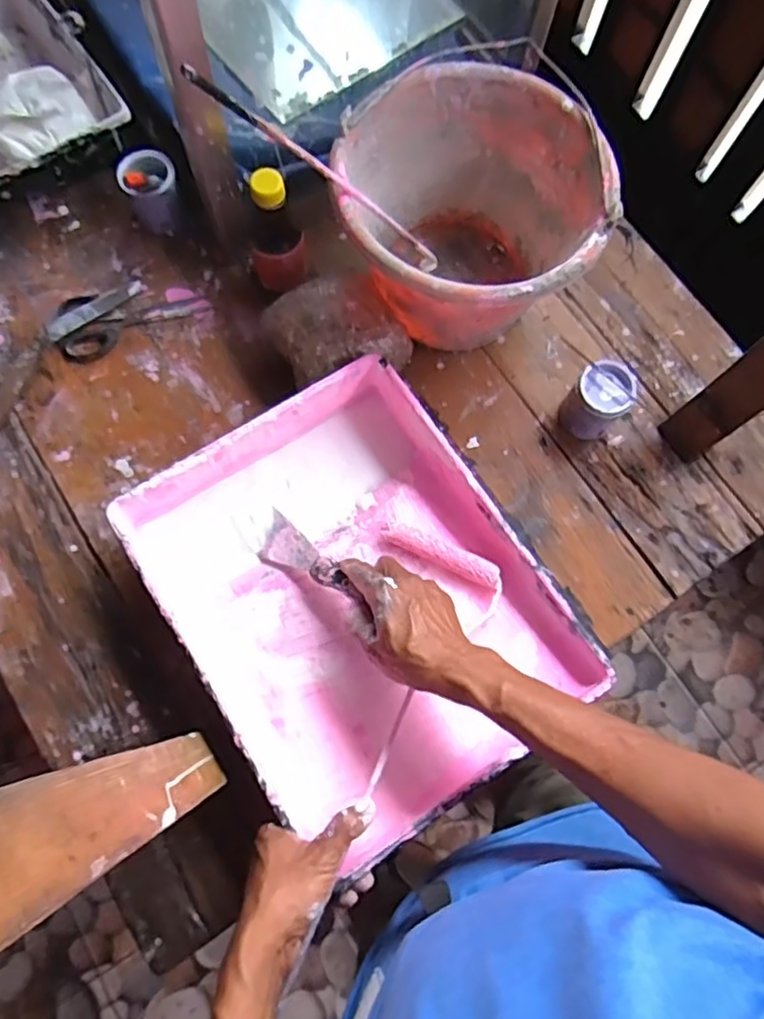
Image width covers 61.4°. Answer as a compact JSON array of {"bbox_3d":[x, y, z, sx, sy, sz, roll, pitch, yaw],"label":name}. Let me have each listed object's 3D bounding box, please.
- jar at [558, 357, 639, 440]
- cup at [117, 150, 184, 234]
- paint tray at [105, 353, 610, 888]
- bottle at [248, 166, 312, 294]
[{"bbox_3d":[0.213,-0.108,0.633,0.053,0.068,0.052,1,78,-2],"label":"jar"},{"bbox_3d":[-0.246,-0.343,0.693,0.055,0.063,0.056,1,78,-2],"label":"cup"},{"bbox_3d":[-0.023,0.074,0.558,0.278,0.069,0.348,-33,77,-10],"label":"paint tray"},{"bbox_3d":[-0.103,-0.270,0.629,0.057,0.135,0.053,-10,75,-5],"label":"bottle"}]

